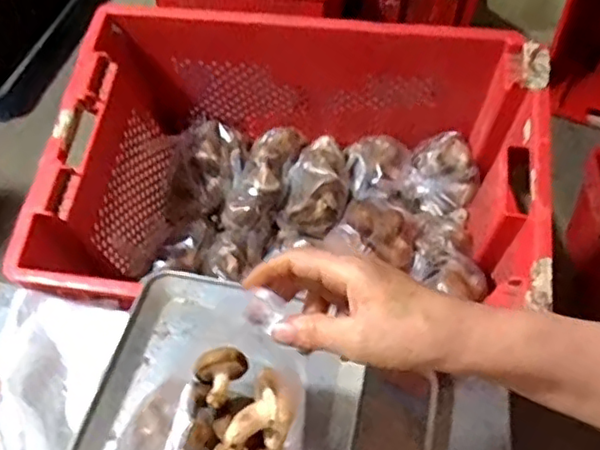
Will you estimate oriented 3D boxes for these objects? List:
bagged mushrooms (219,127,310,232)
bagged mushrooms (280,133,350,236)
[{"bbox_3d":[-0.057,-0.079,1.002,0.091,0.078,0.196,21,70,17],"label":"bagged mushrooms"},{"bbox_3d":[0.026,-0.063,0.974,0.100,0.070,0.156,12,54,11],"label":"bagged mushrooms"}]

